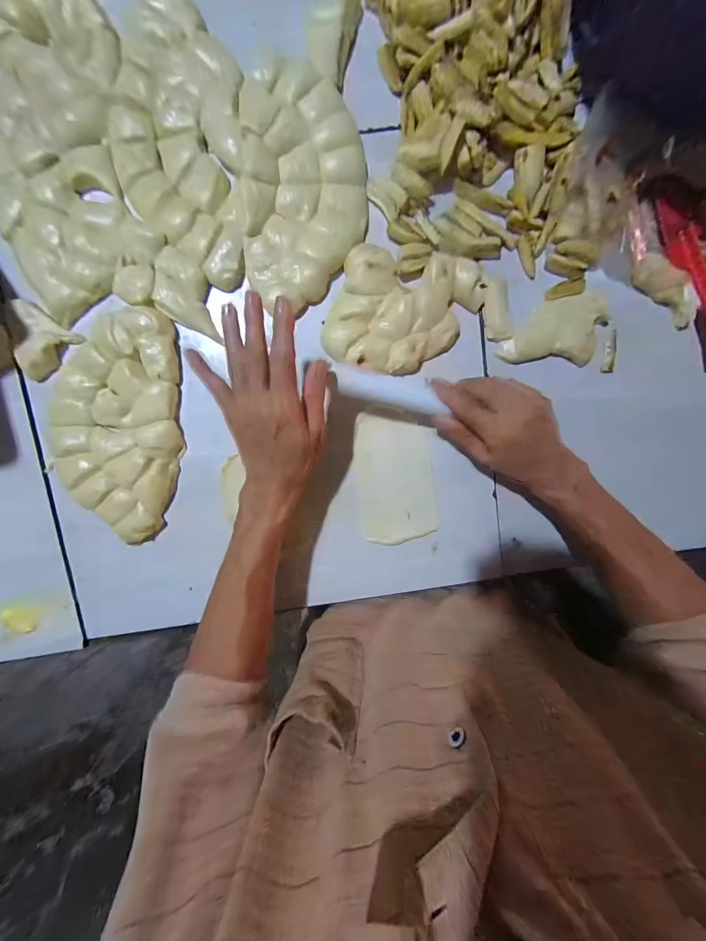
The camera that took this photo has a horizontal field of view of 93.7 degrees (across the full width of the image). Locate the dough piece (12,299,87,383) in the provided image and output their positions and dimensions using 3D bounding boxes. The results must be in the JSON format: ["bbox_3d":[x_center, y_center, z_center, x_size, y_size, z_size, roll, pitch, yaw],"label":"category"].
[{"bbox_3d":[-0.325,-0.128,0.338,0.064,0.013,0.065,34,96,-7],"label":"dough piece"}]

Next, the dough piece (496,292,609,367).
[{"bbox_3d":[0.220,-0.152,0.357,0.117,0.016,0.071,1,98,-2],"label":"dough piece"}]

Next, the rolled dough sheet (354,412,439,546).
[{"bbox_3d":[0.049,0.009,0.382,0.085,0.009,0.148,-7,96,3],"label":"rolled dough sheet"}]

